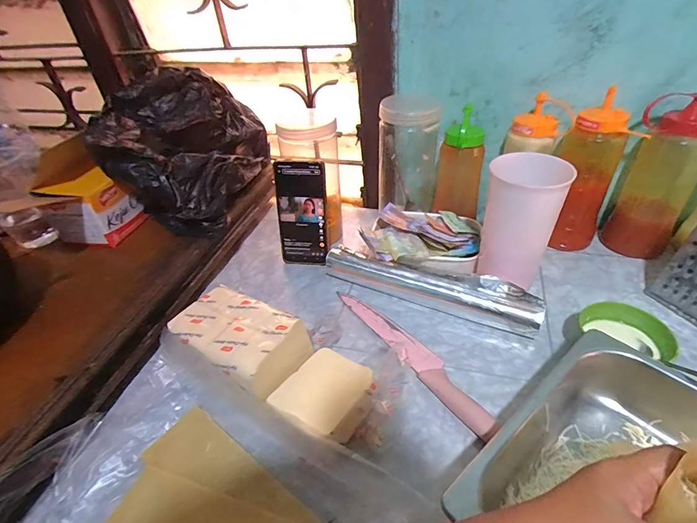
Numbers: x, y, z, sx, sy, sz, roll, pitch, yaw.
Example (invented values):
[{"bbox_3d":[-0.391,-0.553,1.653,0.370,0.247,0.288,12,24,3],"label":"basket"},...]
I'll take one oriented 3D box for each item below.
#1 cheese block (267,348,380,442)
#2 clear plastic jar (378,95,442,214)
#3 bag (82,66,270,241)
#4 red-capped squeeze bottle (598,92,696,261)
[{"bbox_3d":[-0.024,0.144,0.396,0.087,0.051,0.093,22,46,29],"label":"cheese block"},{"bbox_3d":[0.097,-0.167,0.621,0.095,0.179,0.082,4,40,11],"label":"clear plastic jar"},{"bbox_3d":[-0.251,-0.180,0.594,0.159,0.177,0.253,9,41,17],"label":"bag"},{"bbox_3d":[0.445,-0.114,0.535,0.089,0.208,0.084,-32,46,-29],"label":"red-capped squeeze bottle"}]

